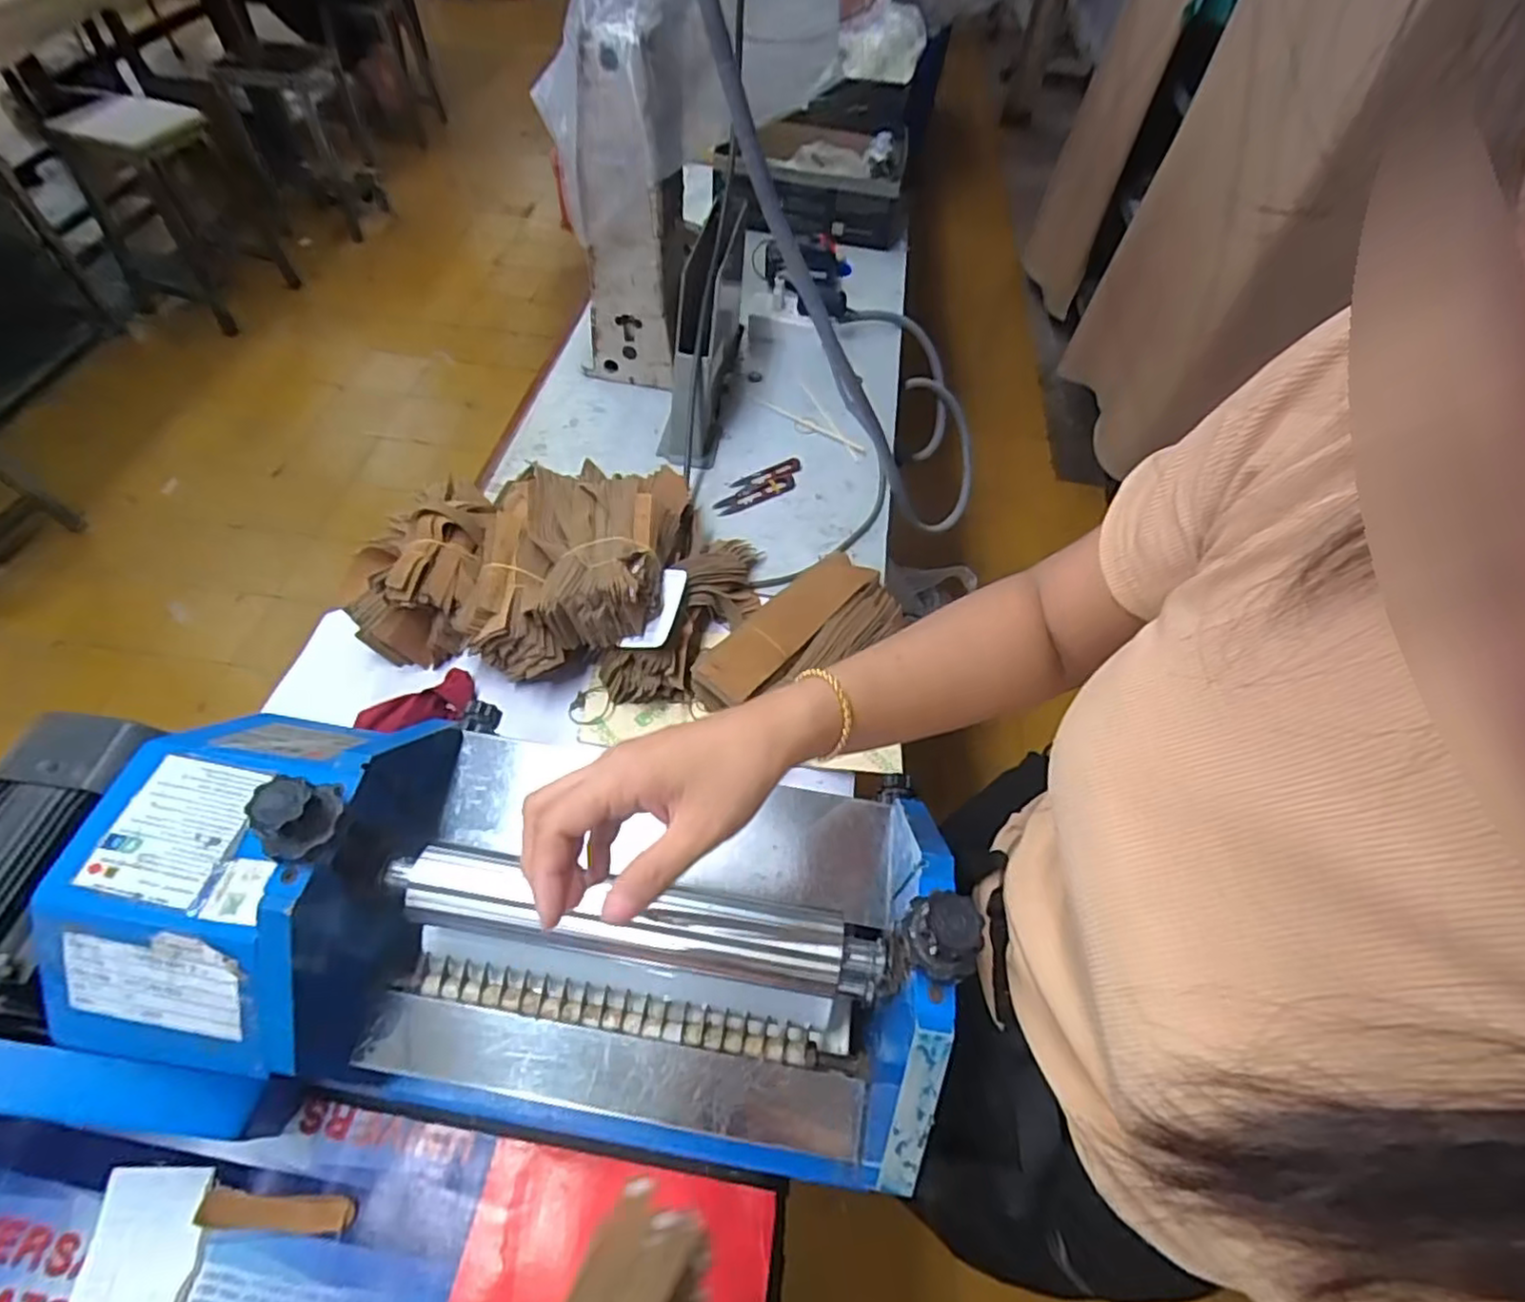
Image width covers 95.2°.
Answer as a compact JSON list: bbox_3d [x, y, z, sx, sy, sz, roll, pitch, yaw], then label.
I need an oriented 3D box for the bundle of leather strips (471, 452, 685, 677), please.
[{"bbox_3d":[-0.190,-0.125,0.720,0.200,0.082,0.299,7,56,-1],"label":"bundle of leather strips"}]

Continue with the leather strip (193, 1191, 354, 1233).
[{"bbox_3d":[-0.323,0.373,0.463,0.097,0.007,0.019,5,56,-2],"label":"leather strip"}]

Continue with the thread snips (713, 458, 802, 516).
[{"bbox_3d":[-0.004,-0.213,0.894,0.141,0.004,0.052,-27,62,-21],"label":"thread snips"}]

